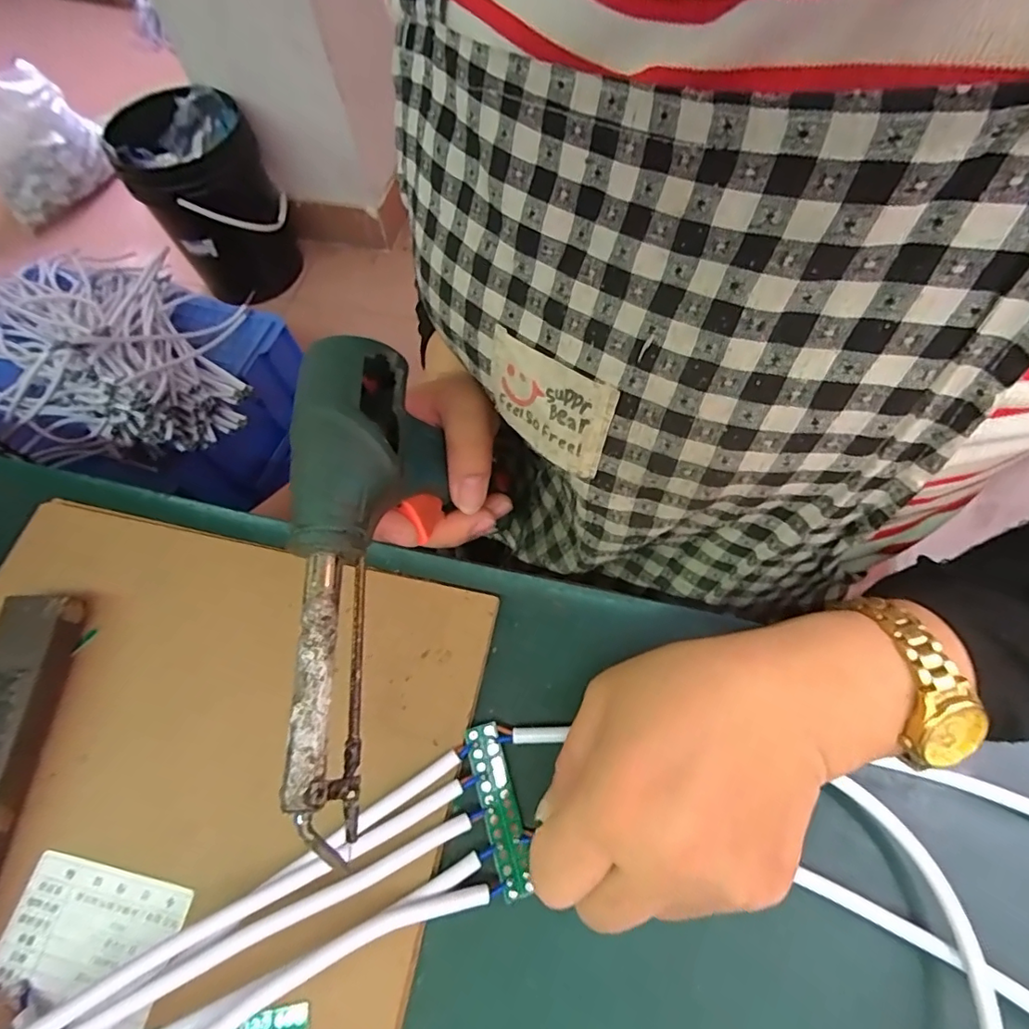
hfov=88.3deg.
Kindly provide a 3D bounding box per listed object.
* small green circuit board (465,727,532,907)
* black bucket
[{"bbox_3d":[-0.007,0.121,0.218,0.015,0.006,0.063,-15,68,-4],"label":"small green circuit board"},{"bbox_3d":[-0.735,-0.773,1.319,0.278,0.385,0.288,-1,64,3],"label":"black bucket"}]

